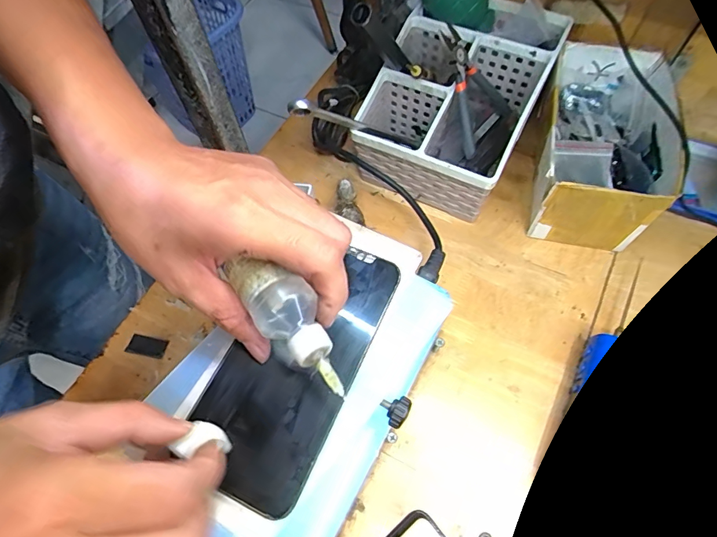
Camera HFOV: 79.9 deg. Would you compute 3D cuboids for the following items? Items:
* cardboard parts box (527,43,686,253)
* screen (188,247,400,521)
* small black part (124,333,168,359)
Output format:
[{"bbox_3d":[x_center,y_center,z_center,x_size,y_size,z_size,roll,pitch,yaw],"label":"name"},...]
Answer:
[{"bbox_3d":[0.228,-0.114,0.412,0.100,0.122,0.169,13,65,9],"label":"cardboard parts box"},{"bbox_3d":[-0.037,0.050,0.249,0.072,0.008,0.154,22,66,13],"label":"screen"},{"bbox_3d":[-0.203,0.075,0.411,0.038,0.004,0.019,9,64,8],"label":"small black part"}]

